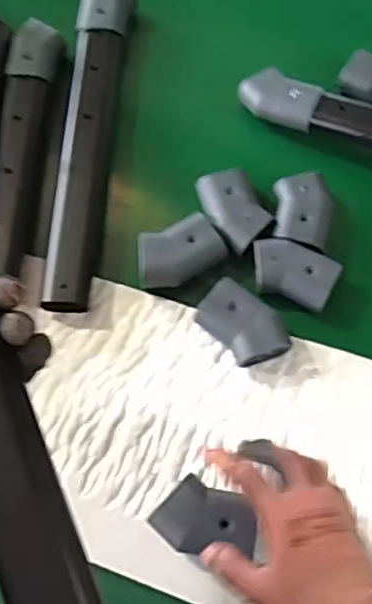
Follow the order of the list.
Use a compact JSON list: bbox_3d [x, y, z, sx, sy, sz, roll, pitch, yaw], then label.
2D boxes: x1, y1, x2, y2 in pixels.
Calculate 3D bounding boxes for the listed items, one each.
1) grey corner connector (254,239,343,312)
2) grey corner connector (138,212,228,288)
[{"bbox_3d":[0.098,-0.025,0.580,0.077,0.037,0.052,22,68,7],"label":"grey corner connector"},{"bbox_3d":[-0.008,-0.044,0.590,0.082,0.032,0.052,-25,70,-12],"label":"grey corner connector"}]

